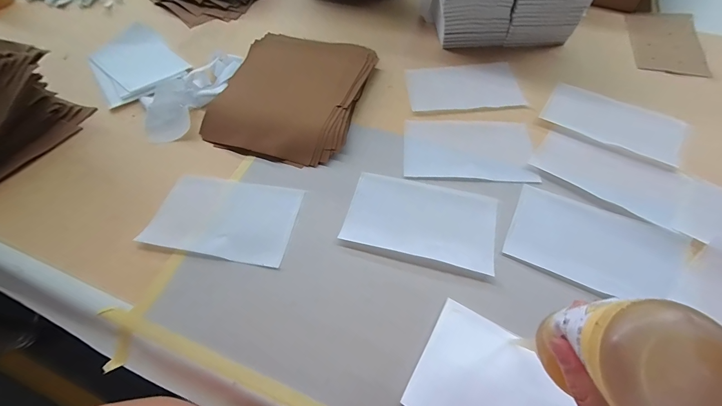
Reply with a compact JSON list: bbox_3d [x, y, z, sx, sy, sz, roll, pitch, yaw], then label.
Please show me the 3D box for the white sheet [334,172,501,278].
[{"bbox_3d":[0.075,0.019,0.397,0.179,0.008,0.103,13,60,10],"label":"white sheet"}]

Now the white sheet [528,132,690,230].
[{"bbox_3d":[0.322,-0.039,0.418,0.171,0.007,0.086,30,64,18],"label":"white sheet"}]

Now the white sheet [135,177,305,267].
[{"bbox_3d":[-0.169,0.016,0.399,0.174,0.010,0.112,11,55,5],"label":"white sheet"}]

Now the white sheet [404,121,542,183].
[{"bbox_3d":[0.152,-0.078,0.450,0.174,0.006,0.102,4,59,4],"label":"white sheet"}]

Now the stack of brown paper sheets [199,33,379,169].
[{"bbox_3d":[-0.108,-0.179,0.504,0.216,0.052,0.256,13,60,10],"label":"stack of brown paper sheets"}]

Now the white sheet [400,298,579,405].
[{"bbox_3d":[0.137,0.176,0.284,0.169,0.010,0.110,25,60,21],"label":"white sheet"}]

